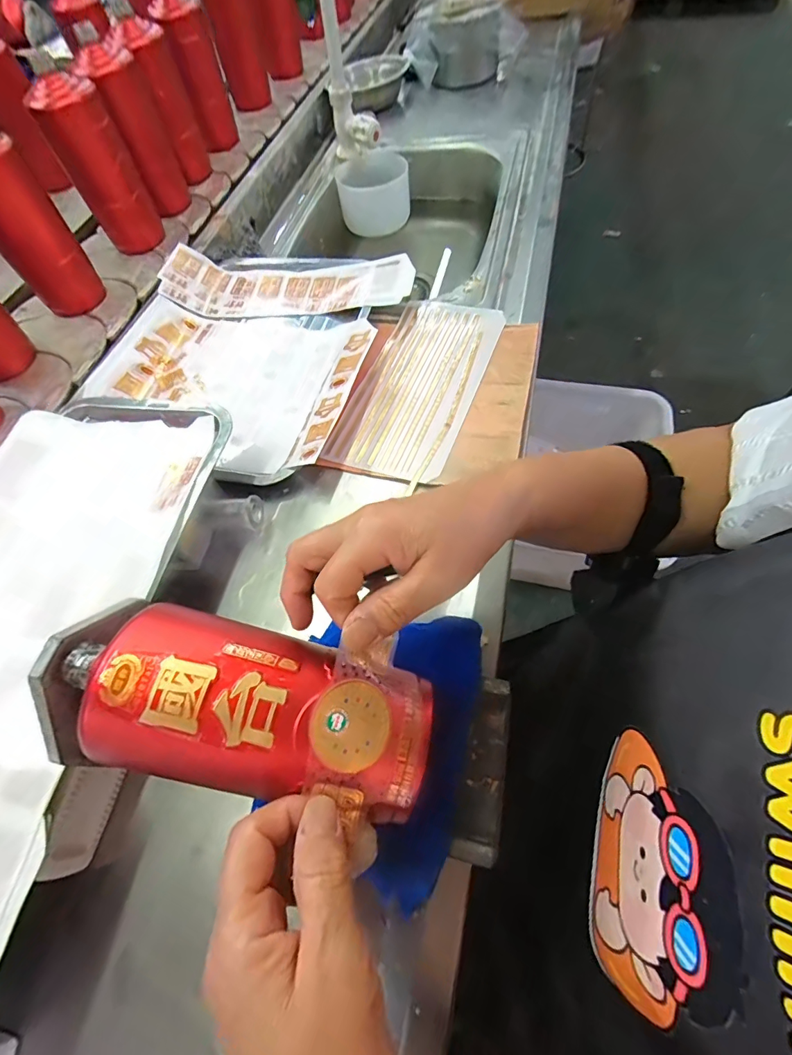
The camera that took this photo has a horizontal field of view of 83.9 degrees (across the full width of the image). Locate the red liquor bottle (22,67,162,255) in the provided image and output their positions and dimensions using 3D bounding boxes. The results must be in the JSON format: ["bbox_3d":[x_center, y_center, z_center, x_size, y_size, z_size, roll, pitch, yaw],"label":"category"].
[{"bbox_3d":[-0.377,-0.462,0.568,0.081,0.165,0.072,-26,62,-11],"label":"red liquor bottle"}]

